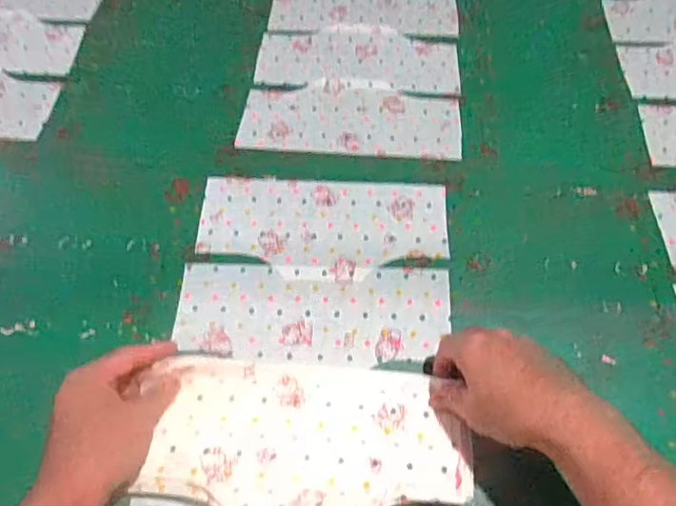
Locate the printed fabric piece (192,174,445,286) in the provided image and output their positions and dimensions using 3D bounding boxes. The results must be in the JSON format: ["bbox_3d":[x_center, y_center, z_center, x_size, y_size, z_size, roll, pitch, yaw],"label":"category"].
[{"bbox_3d":[-0.016,-0.029,0.628,0.277,0.004,0.137,1,57,2],"label":"printed fabric piece"}]

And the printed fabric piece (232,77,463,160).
[{"bbox_3d":[0.018,-0.180,0.724,0.276,0.004,0.130,3,57,3],"label":"printed fabric piece"}]

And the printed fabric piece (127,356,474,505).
[{"bbox_3d":[-0.022,0.160,0.482,0.266,0.030,0.148,4,57,4],"label":"printed fabric piece"}]

